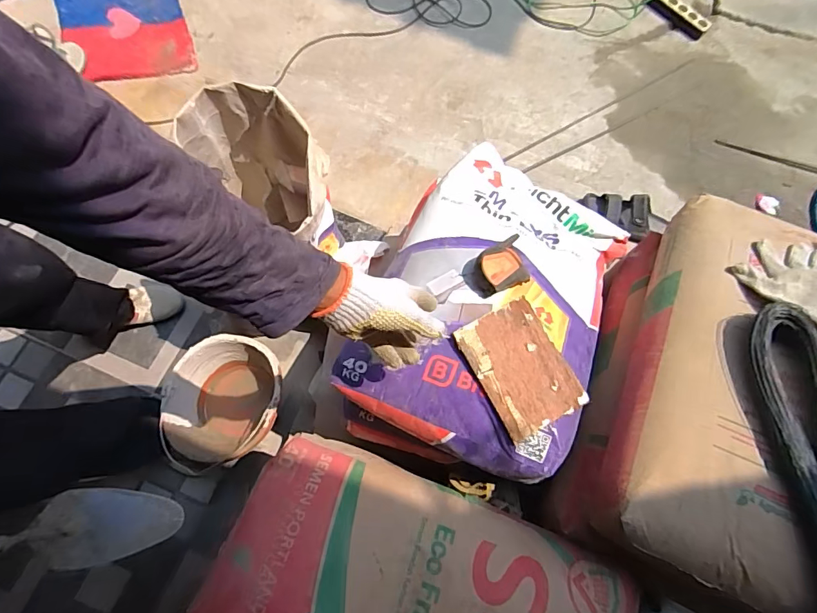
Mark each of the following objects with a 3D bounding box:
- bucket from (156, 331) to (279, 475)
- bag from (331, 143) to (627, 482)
[{"bbox_3d":[-0.390,0.204,0.960,0.253,0.153,0.239,1,73,-3],"label":"bucket"},{"bbox_3d":[0.137,-0.029,0.691,0.341,0.112,0.502,27,73,5],"label":"bag"}]

